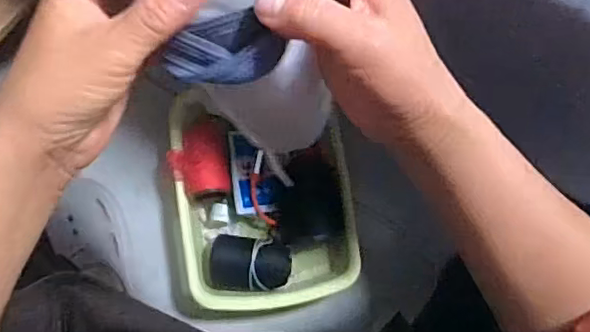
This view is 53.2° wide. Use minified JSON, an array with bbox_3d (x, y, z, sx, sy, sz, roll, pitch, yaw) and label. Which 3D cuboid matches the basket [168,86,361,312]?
[{"bbox_3d":[-0.039,0.042,0.761,0.219,0.080,0.274,-7,81,-3],"label":"basket"}]

